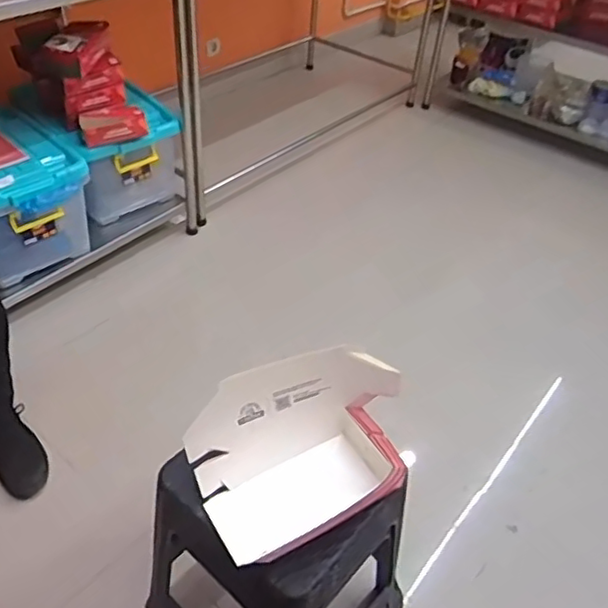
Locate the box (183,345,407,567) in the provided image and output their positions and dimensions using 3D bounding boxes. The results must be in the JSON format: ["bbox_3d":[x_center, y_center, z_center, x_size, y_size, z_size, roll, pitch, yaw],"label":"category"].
[{"bbox_3d":[0.018,0.187,0.812,0.300,0.168,0.186,-18,46,-24],"label":"box"}]

